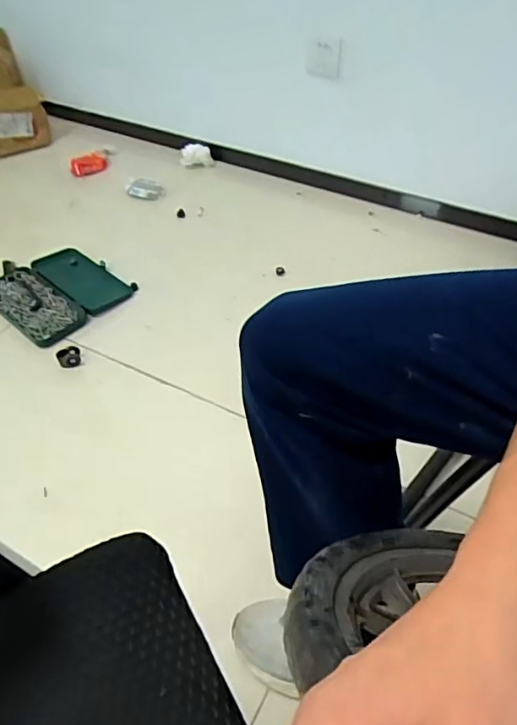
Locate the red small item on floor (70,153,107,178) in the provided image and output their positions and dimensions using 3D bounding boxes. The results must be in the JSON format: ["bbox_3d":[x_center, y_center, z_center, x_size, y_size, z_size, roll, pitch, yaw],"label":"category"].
[{"bbox_3d":[-0.470,-0.546,1.517,0.100,0.043,0.060,-15,49,-14],"label":"red small item on floor"}]

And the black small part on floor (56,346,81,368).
[{"bbox_3d":[-0.366,-0.011,1.059,0.042,0.019,0.038,-15,49,-14],"label":"black small part on floor"}]

